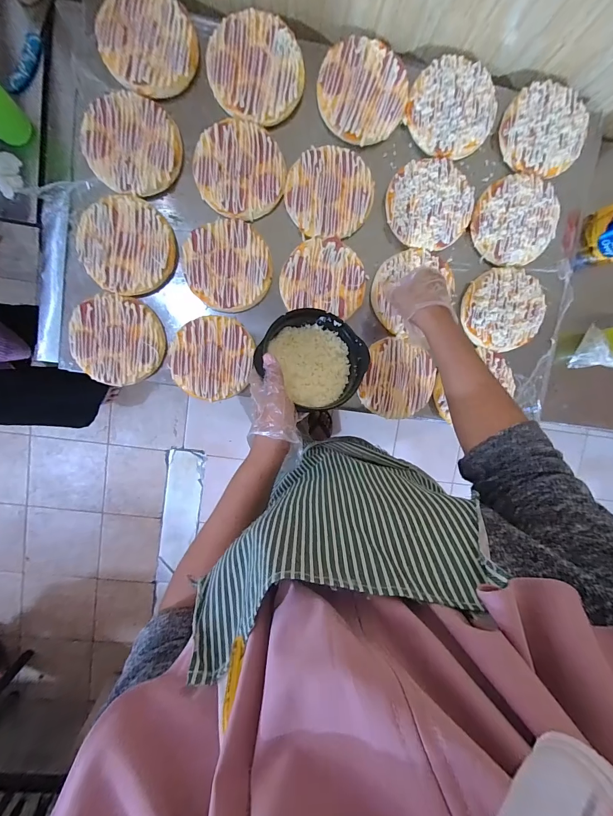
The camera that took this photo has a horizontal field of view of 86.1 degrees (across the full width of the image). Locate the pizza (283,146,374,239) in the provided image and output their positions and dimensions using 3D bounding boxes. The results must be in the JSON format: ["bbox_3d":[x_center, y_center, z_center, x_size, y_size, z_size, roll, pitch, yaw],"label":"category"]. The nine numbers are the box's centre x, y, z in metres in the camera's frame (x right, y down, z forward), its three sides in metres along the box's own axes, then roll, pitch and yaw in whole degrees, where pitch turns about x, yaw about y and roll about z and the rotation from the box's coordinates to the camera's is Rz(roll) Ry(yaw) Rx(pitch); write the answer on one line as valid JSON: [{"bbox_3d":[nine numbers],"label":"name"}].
[{"bbox_3d":[0.039,-0.372,0.563,0.146,0.012,0.141,-2,95,-6],"label":"pizza"}]

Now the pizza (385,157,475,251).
[{"bbox_3d":[0.215,-0.357,0.578,0.148,0.030,0.142,-1,95,-6],"label":"pizza"}]

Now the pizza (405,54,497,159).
[{"bbox_3d":[0.248,-0.505,0.551,0.145,0.013,0.141,-1,95,-6],"label":"pizza"}]

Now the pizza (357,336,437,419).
[{"bbox_3d":[0.171,-0.053,0.609,0.128,0.013,0.143,14,93,-7],"label":"pizza"}]

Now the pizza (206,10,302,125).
[{"bbox_3d":[-0.082,-0.549,0.526,0.144,0.016,0.155,-1,95,-6],"label":"pizza"}]

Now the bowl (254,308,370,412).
[{"bbox_3d":[0.010,-0.067,0.473,0.142,0.065,0.134,3,73,-9],"label":"bowl"}]

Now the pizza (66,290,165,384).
[{"bbox_3d":[-0.323,-0.118,0.562,0.142,0.016,0.149,-1,95,-6],"label":"pizza"}]

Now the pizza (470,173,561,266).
[{"bbox_3d":[0.375,-0.335,0.585,0.147,0.014,0.147,0,98,2],"label":"pizza"}]

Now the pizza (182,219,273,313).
[{"bbox_3d":[-0.134,-0.244,0.566,0.143,0.015,0.144,-1,95,-6],"label":"pizza"}]

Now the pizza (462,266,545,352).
[{"bbox_3d":[0.363,-0.182,0.608,0.139,0.028,0.146,-1,95,-6],"label":"pizza"}]

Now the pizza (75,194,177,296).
[{"bbox_3d":[-0.300,-0.271,0.548,0.147,0.012,0.153,-1,95,-6],"label":"pizza"}]

